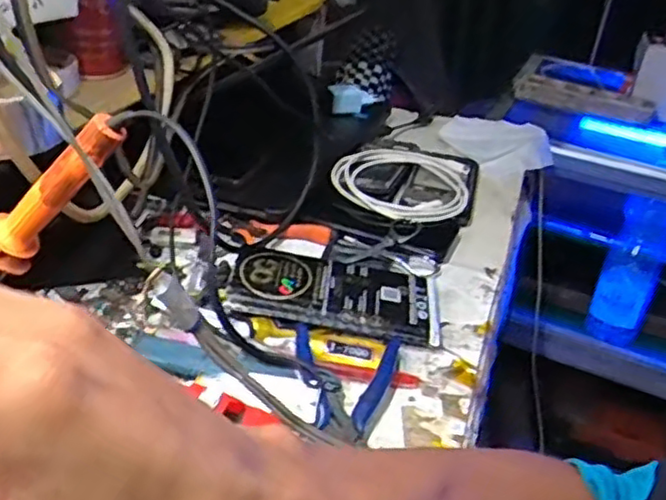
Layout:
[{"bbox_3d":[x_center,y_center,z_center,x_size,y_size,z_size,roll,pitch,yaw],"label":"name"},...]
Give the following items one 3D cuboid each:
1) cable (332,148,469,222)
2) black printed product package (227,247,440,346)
[{"bbox_3d":[0.080,-0.074,0.718,0.144,0.021,0.140,5,30,-3],"label":"cable"},{"bbox_3d":[0.002,0.031,0.545,0.161,0.025,0.080,8,30,3],"label":"black printed product package"}]

